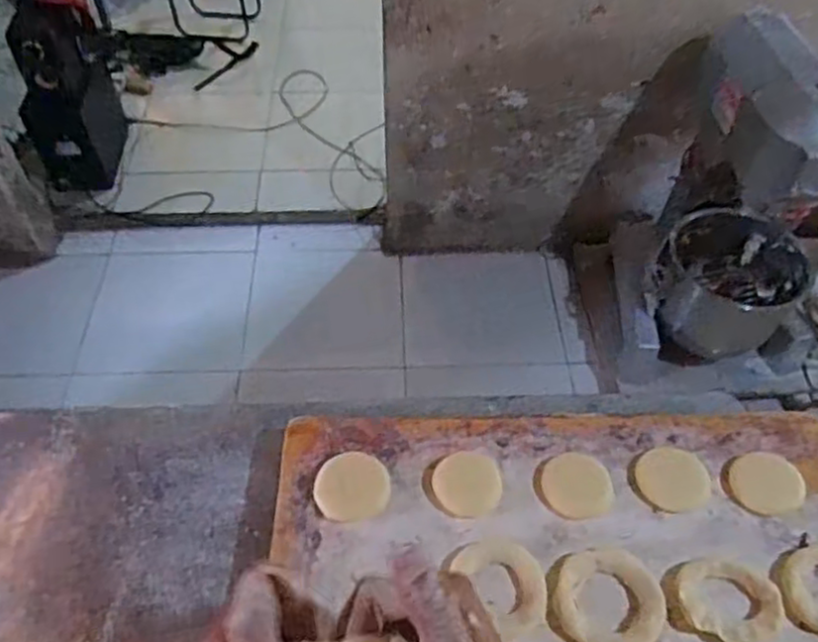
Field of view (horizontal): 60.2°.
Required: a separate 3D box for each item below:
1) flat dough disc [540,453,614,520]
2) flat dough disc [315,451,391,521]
[{"bbox_3d":[0.119,0.117,0.502,0.048,0.007,0.048,0,51,-1],"label":"flat dough disc"},{"bbox_3d":[-0.040,0.115,0.499,0.051,0.014,0.048,0,51,-1],"label":"flat dough disc"}]

